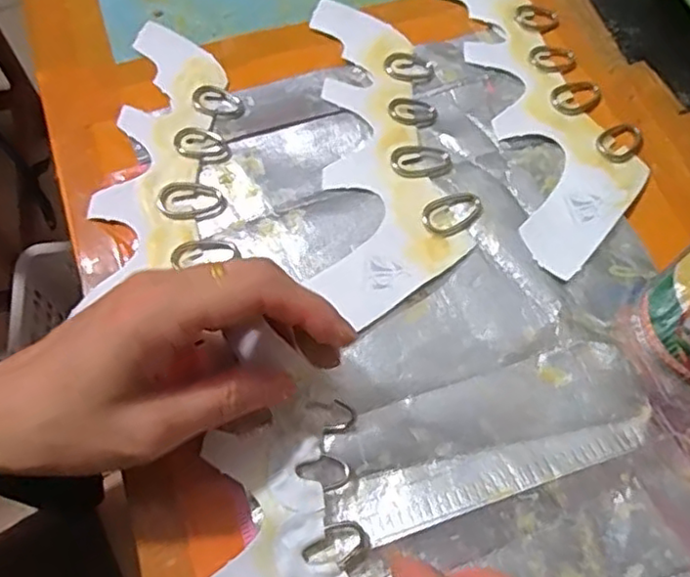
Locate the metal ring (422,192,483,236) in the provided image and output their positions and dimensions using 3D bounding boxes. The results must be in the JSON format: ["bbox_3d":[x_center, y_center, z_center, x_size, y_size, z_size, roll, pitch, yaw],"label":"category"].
[{"bbox_3d":[0.056,-0.039,0.335,0.032,0.005,0.021,-20,68,-10],"label":"metal ring"}]

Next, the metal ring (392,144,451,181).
[{"bbox_3d":[0.041,-0.069,0.349,0.033,0.004,0.023,-8,67,-5],"label":"metal ring"}]

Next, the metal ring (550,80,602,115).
[{"bbox_3d":[0.136,-0.113,0.376,0.036,0.004,0.022,-33,71,-15],"label":"metal ring"}]

